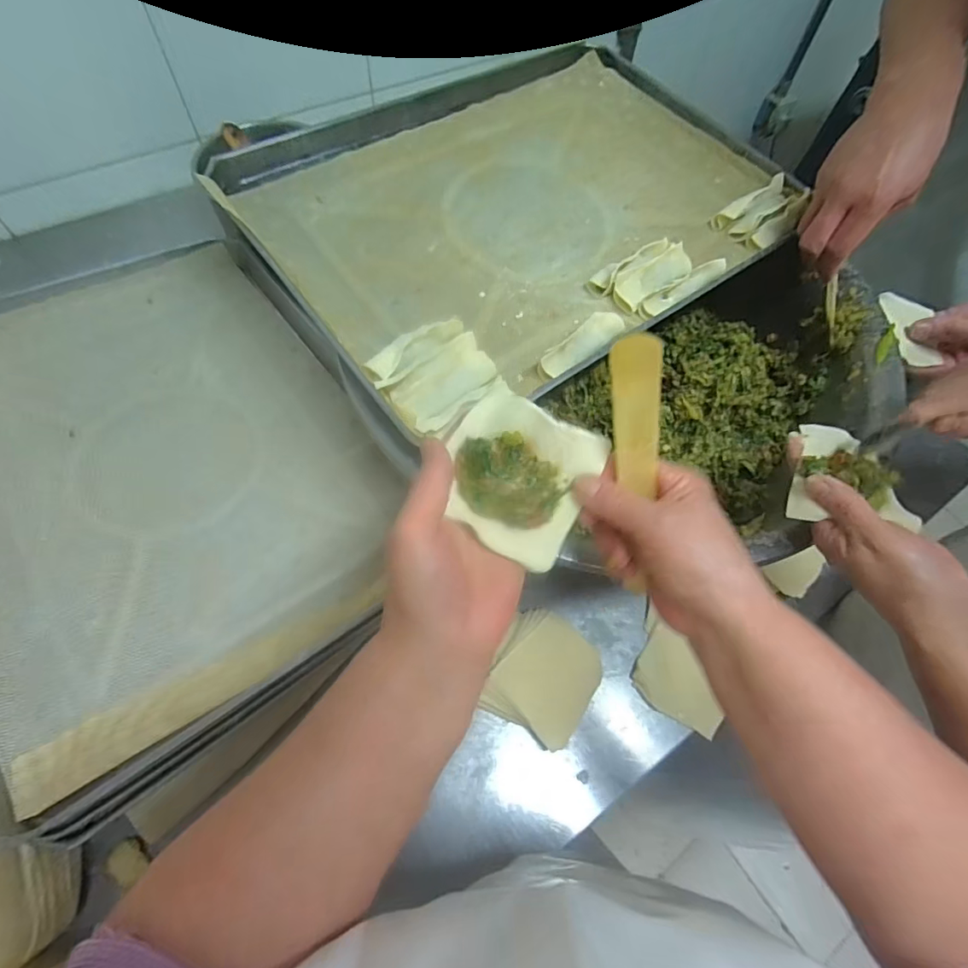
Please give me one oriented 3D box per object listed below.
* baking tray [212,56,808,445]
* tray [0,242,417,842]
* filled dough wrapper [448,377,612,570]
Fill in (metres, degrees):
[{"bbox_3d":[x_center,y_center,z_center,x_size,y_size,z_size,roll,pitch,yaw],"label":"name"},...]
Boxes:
[{"bbox_3d":[0.046,-0.311,0.563,0.577,0.043,0.409,-35,69,-19],"label":"baking tray"},{"bbox_3d":[-0.348,-0.035,0.518,0.375,0.045,0.584,-31,67,-24],"label":"tray"},{"bbox_3d":[0.021,-0.005,0.306,0.087,0.016,0.086,30,85,-4],"label":"filled dough wrapper"}]

